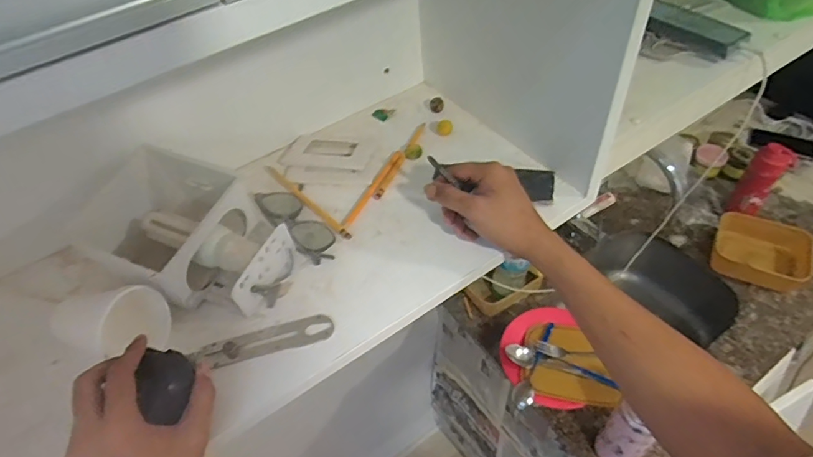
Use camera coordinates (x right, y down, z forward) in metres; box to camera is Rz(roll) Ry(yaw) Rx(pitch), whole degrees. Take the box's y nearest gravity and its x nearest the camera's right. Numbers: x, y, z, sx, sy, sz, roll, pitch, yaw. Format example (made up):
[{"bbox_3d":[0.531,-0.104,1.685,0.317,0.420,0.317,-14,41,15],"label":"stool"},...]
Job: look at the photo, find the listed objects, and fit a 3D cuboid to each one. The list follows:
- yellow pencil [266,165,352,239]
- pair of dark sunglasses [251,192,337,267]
[{"bbox_3d":[-0.124,-0.037,0.608,0.012,0.011,0.169,-37,55,-23],"label":"yellow pencil"},{"bbox_3d":[-0.131,-0.011,0.581,0.045,0.024,0.140,-35,54,-22],"label":"pair of dark sunglasses"}]

